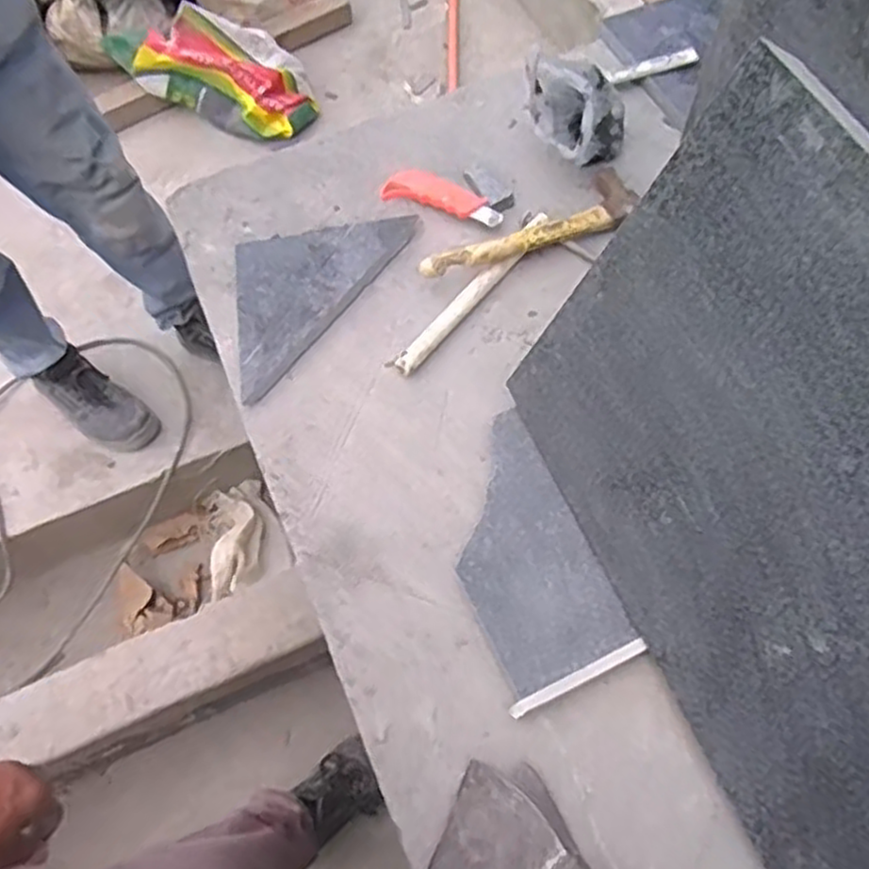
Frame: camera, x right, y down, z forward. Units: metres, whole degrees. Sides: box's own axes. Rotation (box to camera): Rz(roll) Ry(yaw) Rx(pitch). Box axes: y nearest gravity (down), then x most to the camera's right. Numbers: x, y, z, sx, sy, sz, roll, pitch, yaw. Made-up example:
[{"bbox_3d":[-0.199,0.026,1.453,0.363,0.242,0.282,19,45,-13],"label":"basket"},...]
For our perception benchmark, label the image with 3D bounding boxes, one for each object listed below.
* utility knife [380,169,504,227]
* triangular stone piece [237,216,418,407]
[{"bbox_3d":[0.013,-0.284,0.881,0.150,0.017,0.055,21,67,13],"label":"utility knife"},{"bbox_3d":[-0.157,-0.170,0.832,0.136,0.020,0.271,33,70,17],"label":"triangular stone piece"}]

